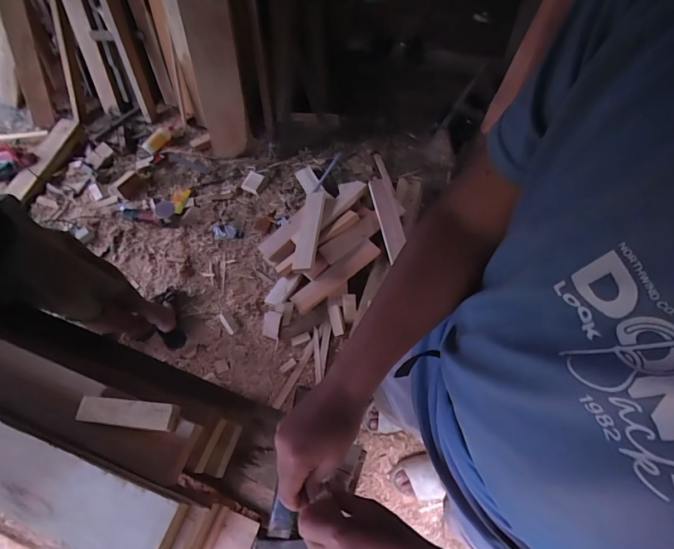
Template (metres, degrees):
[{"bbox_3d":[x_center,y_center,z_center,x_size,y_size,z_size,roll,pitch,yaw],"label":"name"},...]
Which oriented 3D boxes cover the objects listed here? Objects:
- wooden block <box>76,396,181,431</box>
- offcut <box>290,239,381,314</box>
[{"bbox_3d":[-0.289,0.188,0.525,0.140,0.016,0.034,4,61,6],"label":"wooden block"},{"bbox_3d":[-0.005,0.003,1.525,0.399,0.036,0.083,-38,84,-7],"label":"offcut"}]

